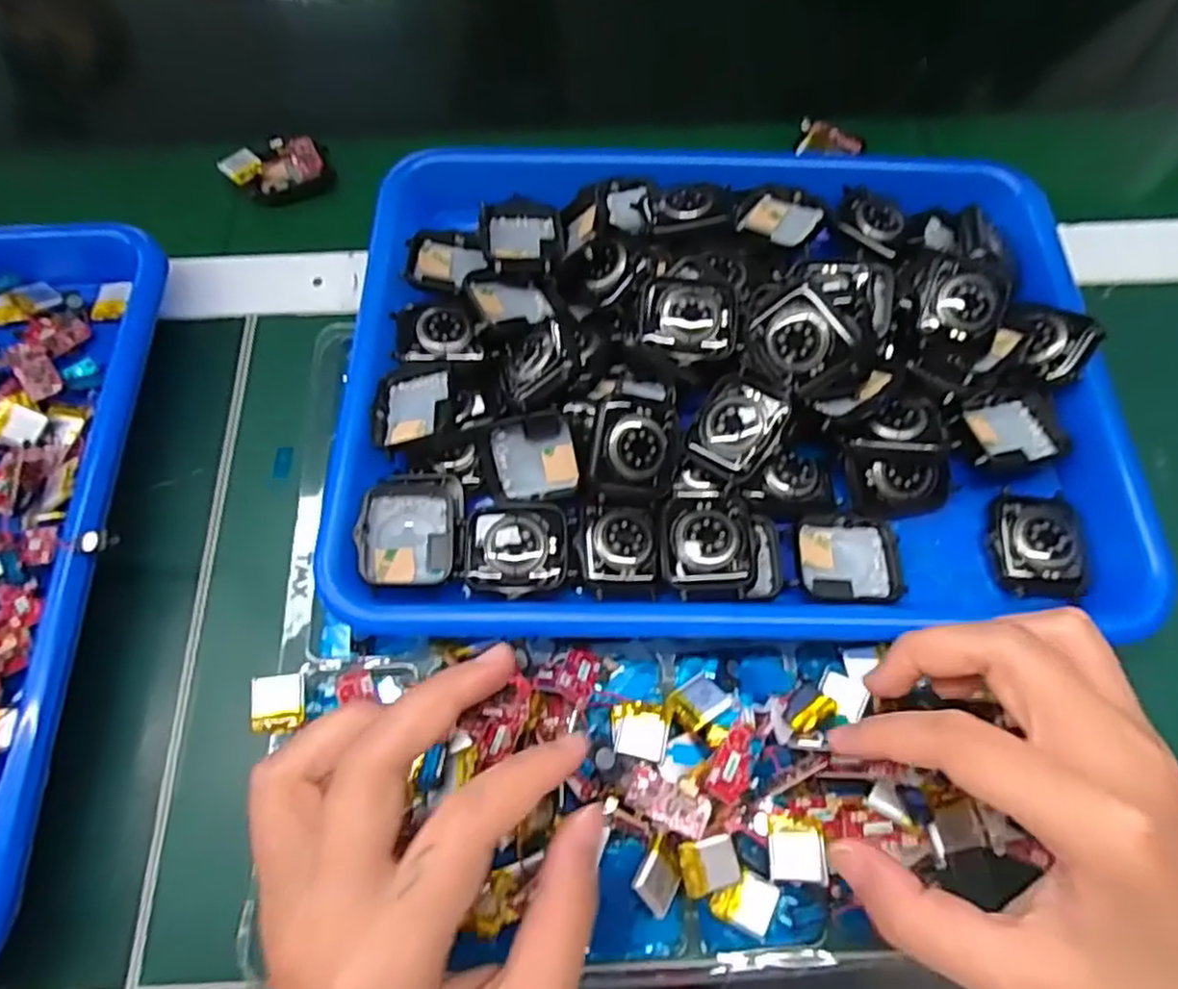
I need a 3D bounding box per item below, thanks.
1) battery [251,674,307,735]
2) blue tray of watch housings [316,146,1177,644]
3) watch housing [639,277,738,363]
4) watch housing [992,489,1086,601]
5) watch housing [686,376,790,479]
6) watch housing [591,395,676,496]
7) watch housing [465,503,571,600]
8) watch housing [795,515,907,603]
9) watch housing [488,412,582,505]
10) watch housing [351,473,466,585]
[{"bbox_3d":[-0.120,0.081,0.278,0.019,0.006,0.021,6,70,-46],"label":"battery"},{"bbox_3d":[0.060,-0.068,0.317,0.323,0.052,0.261,1,65,0],"label":"blue tray of watch housings"},{"bbox_3d":[0.042,-0.074,0.297,0.040,0.006,0.035,-2,82,-1],"label":"watch housing"},{"bbox_3d":[0.183,0.020,0.290,0.033,0.008,0.044,9,66,4],"label":"watch housing"},{"bbox_3d":[0.062,-0.028,0.294,0.033,0.013,0.039,29,93,26],"label":"watch housing"},{"bbox_3d":[0.018,-0.019,0.289,0.034,0.008,0.039,1,94,-13],"label":"watch housing"},{"bbox_3d":[-0.029,0.020,0.281,0.040,0.007,0.036,-2,65,-1],"label":"watch housing"},{"bbox_3d":[0.106,0.025,0.291,0.043,0.007,0.035,2,65,1],"label":"watch housing"},{"bbox_3d":[-0.023,-0.014,0.299,0.040,0.011,0.036,-11,99,13],"label":"watch housing"},{"bbox_3d":[-0.070,0.012,0.286,0.039,0.012,0.046,-3,65,-1],"label":"watch housing"}]

